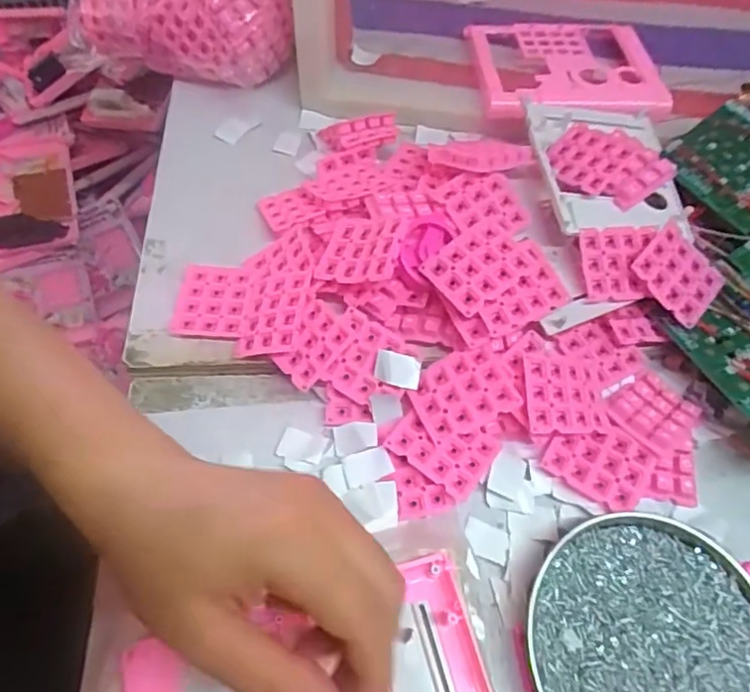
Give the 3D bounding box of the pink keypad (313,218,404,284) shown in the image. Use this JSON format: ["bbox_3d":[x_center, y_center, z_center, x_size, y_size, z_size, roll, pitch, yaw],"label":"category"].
[{"bbox_3d":[-0.009,-0.065,0.379,0.057,0.009,0.049,3,65,37],"label":"pink keypad"}]

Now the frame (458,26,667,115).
[{"bbox_3d":[0.173,-0.249,0.519,0.162,0.026,0.133,0,60,-3],"label":"frame"}]

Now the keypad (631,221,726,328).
[{"bbox_3d":[0.207,-0.049,0.388,0.060,0.006,0.048,43,78,-6],"label":"keypad"}]

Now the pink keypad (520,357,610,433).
[{"bbox_3d":[0.122,0.032,0.362,0.054,0.008,0.049,5,69,-15],"label":"pink keypad"}]

